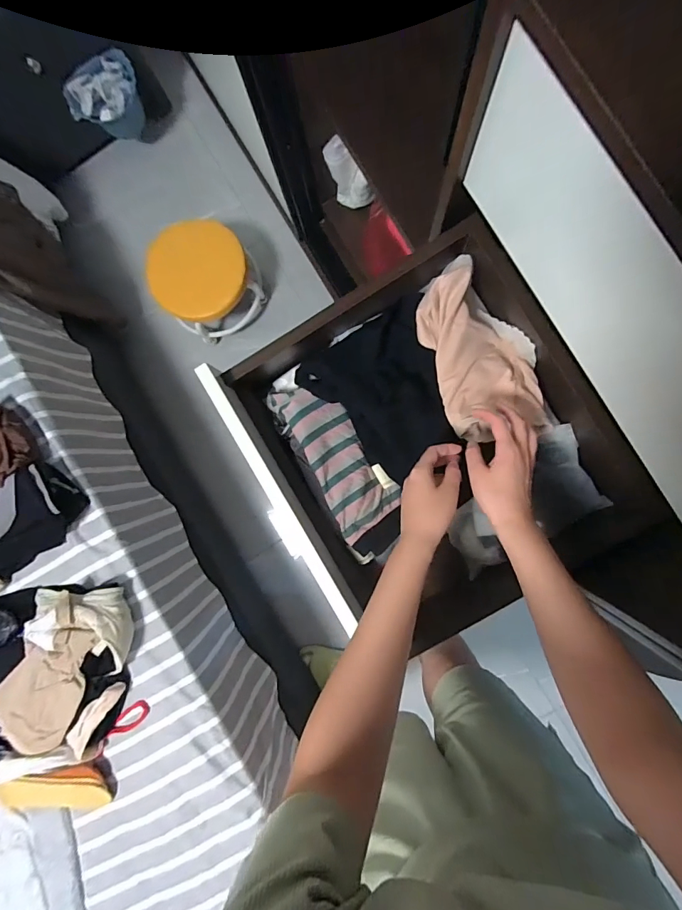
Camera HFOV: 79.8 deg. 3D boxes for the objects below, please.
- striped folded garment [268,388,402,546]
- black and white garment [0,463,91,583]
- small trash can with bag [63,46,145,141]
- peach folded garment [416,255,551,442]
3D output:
[{"bbox_3d":[-0.007,-0.002,0.559,0.097,0.031,0.221,-30,87,4],"label":"striped folded garment"},{"bbox_3d":[-0.578,0.117,0.723,0.198,0.083,0.128,-37,86,3],"label":"black and white garment"},{"bbox_3d":[-0.606,-0.926,1.083,0.196,0.158,0.131,-31,87,4],"label":"small trash can with bag"},{"bbox_3d":[0.184,-0.135,0.549,0.127,0.056,0.229,-17,87,4],"label":"peach folded garment"}]

